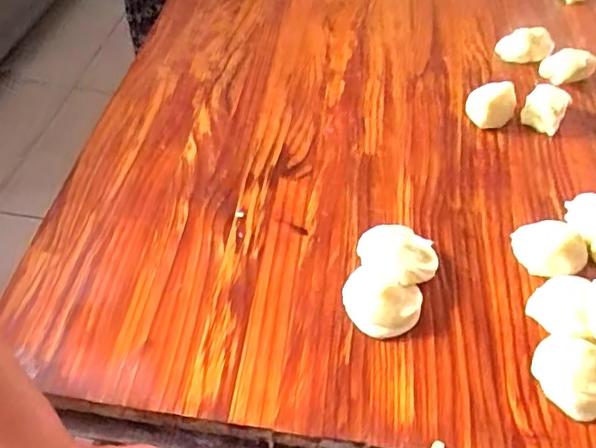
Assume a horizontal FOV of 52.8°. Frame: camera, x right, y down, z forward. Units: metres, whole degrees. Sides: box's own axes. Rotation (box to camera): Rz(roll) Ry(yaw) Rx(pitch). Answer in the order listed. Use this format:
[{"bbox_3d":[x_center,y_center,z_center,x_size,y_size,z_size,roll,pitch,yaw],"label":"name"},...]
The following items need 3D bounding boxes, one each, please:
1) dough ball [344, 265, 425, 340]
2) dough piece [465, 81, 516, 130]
[{"bbox_3d":[0.084,0.081,0.621,0.081,0.034,0.066,22,52,15],"label":"dough ball"},{"bbox_3d":[0.277,-0.173,0.864,0.067,0.046,0.053,20,50,14],"label":"dough piece"}]

